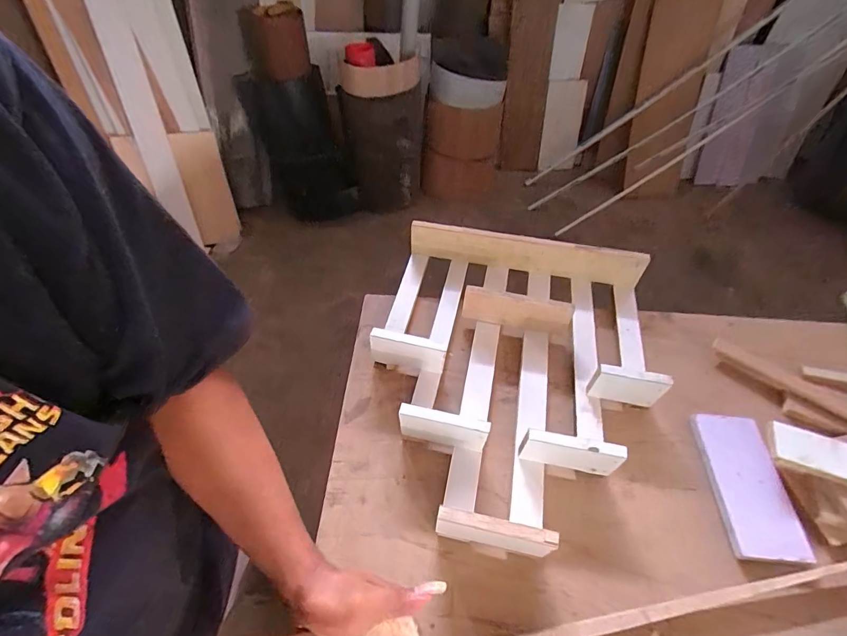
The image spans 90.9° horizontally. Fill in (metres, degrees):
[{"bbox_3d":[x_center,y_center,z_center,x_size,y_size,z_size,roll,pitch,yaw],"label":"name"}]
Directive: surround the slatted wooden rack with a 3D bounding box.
[{"bbox_3d":[0.150,0.082,0.739,0.493,0.100,0.573,12,53,7],"label":"slatted wooden rack"}]

